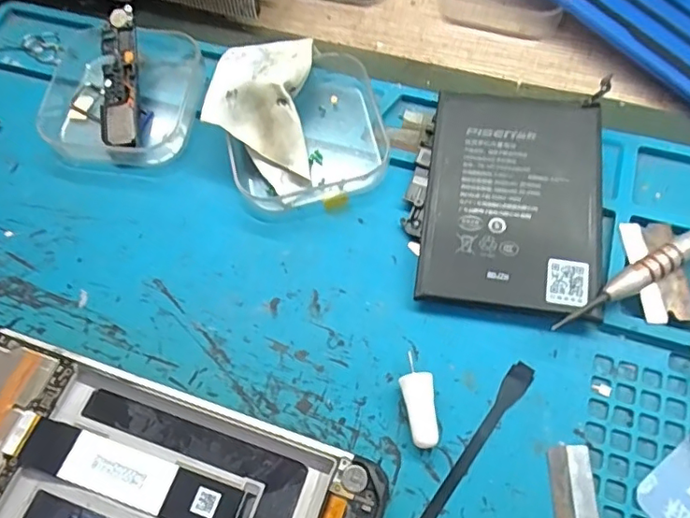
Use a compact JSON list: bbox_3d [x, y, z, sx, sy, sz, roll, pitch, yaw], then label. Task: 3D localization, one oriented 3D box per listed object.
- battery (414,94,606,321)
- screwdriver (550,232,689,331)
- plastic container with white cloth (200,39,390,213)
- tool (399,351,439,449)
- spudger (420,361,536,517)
[{"bbox_3d":[0.063,-0.024,0.210,0.064,0.004,0.086,6,70,8],"label":"battery"},{"bbox_3d":[0.121,-0.002,0.200,0.114,0.011,0.011,-30,65,-13],"label":"screwdriver"},{"bbox_3d":[-0.018,-0.055,0.227,0.066,0.031,0.063,-9,62,-2],"label":"plastic container with white cloth"},{"bbox_3d":[0.024,0.047,0.183,0.011,0.009,0.028,-4,62,0],"label":"tool"},{"bbox_3d":[0.042,0.062,0.178,0.008,0.004,0.070,32,68,17],"label":"spudger"}]

